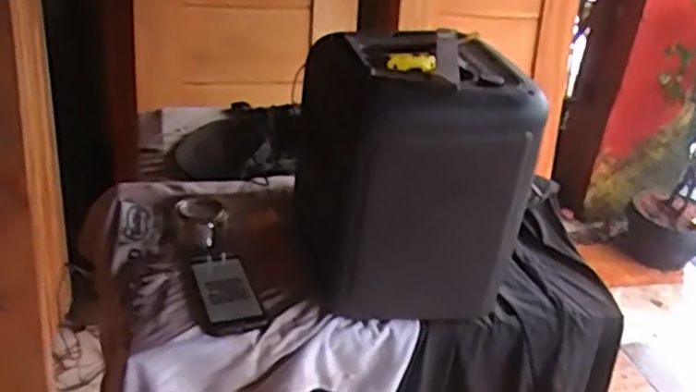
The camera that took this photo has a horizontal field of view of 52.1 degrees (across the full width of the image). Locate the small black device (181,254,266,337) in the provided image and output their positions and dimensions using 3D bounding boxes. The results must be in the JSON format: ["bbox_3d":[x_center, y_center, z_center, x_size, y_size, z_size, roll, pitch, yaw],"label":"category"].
[{"bbox_3d":[-0.170,0.123,0.961,0.086,0.019,0.177,-5,31,-22],"label":"small black device"}]

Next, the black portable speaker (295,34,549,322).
[{"bbox_3d":[0.073,-0.042,0.952,0.243,0.318,0.286,1,29,-13],"label":"black portable speaker"}]

